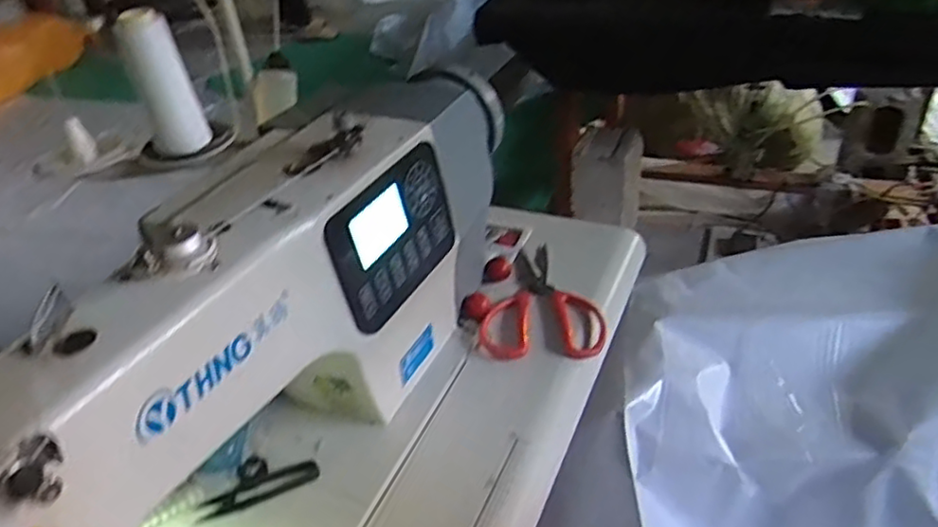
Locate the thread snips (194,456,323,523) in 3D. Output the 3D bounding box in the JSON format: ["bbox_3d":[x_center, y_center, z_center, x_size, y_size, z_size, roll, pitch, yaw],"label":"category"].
[{"bbox_3d":[-0.174,0.177,0.551,0.096,0.010,0.043,-15,37,-12],"label":"thread snips"}]

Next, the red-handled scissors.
[{"bbox_3d":[0.070,0.034,0.704,0.120,0.009,0.178,-6,36,0],"label":"red-handled scissors"}]

